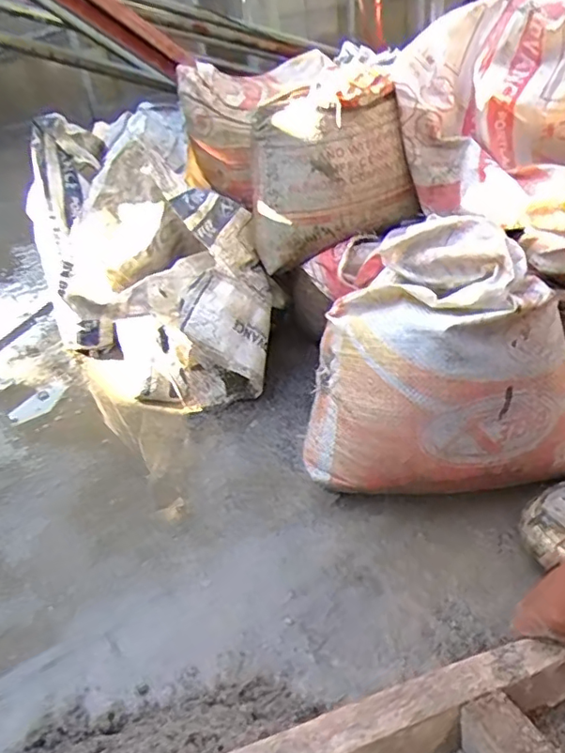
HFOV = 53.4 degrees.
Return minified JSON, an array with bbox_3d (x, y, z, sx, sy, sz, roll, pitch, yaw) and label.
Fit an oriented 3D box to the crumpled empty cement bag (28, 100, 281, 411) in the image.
[{"bbox_3d":[-0.267,-0.240,1.072,0.366,0.396,0.622,-17,36,-14],"label":"crumpled empty cement bag"}]

